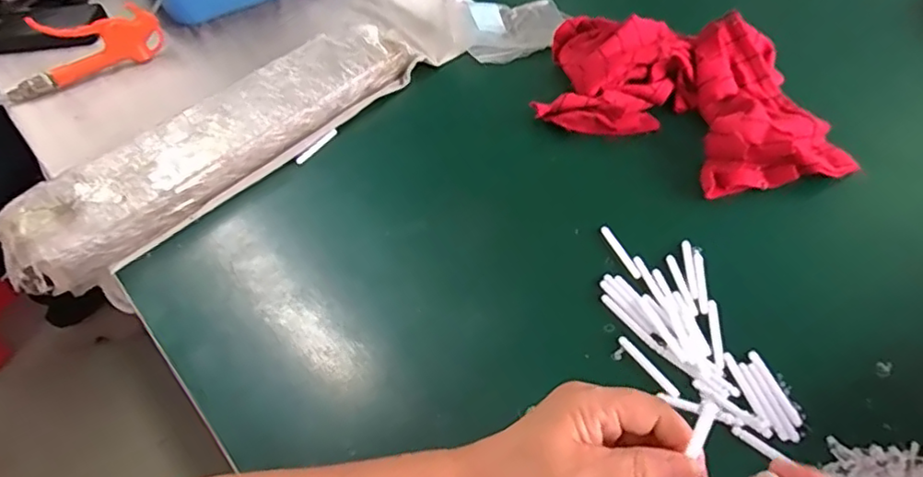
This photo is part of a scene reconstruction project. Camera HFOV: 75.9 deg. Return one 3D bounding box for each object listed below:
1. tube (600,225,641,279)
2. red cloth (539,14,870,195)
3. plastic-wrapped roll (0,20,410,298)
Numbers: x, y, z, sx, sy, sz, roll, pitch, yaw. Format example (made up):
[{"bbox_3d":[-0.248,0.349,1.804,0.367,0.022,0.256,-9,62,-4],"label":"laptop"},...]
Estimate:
[{"bbox_3d":[0.140,0.011,0.521,0.007,0.004,0.059,-20,52,-10],"label":"tube"},{"bbox_3d":[0.229,-0.143,0.601,0.309,0.052,0.205,14,54,17],"label":"red cloth"},{"bbox_3d":[-0.250,-0.106,0.620,0.102,0.052,0.443,35,62,29],"label":"plastic-wrapped roll"}]

